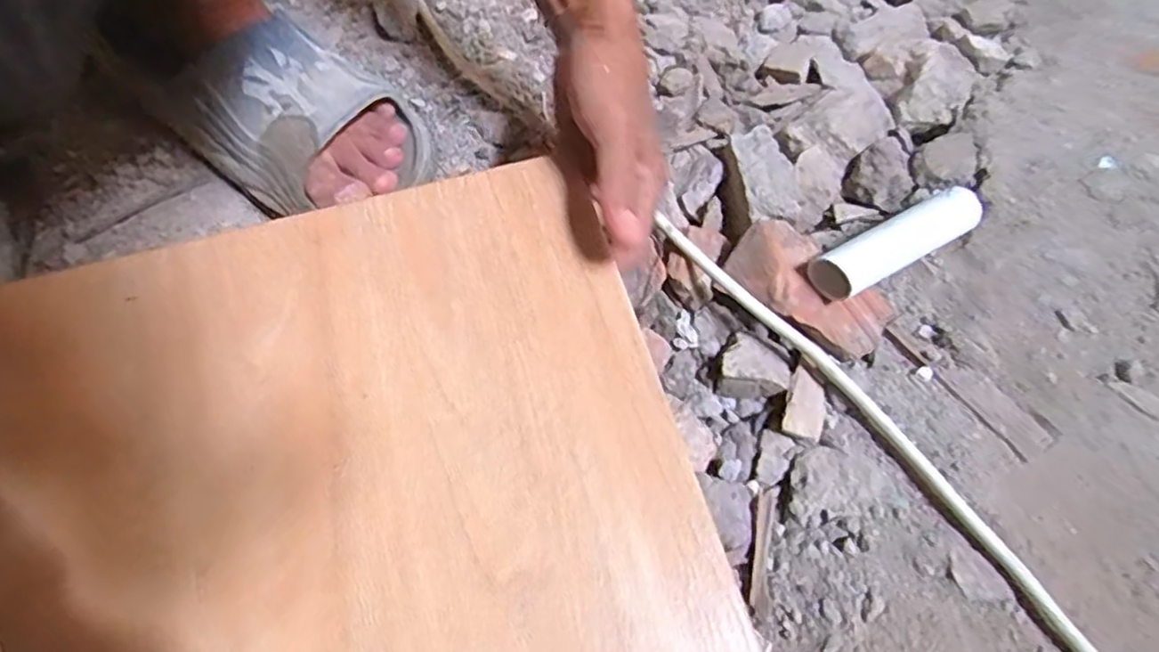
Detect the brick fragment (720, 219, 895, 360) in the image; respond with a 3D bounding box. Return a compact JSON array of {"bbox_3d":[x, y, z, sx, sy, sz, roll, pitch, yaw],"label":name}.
[{"bbox_3d":[0.150,-0.027,0.429,0.109,0.023,0.058,34,71,17],"label":"brick fragment"}]

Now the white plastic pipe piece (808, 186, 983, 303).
[{"bbox_3d":[0.204,-0.054,0.421,0.119,0.026,0.029,-29,67,-10],"label":"white plastic pipe piece"}]

